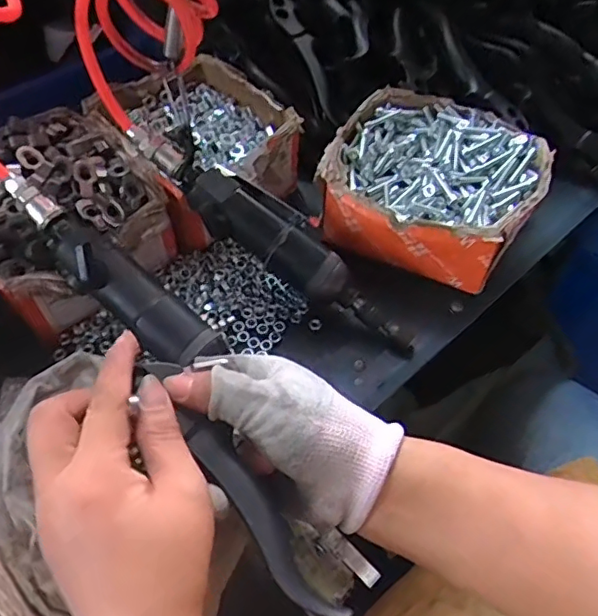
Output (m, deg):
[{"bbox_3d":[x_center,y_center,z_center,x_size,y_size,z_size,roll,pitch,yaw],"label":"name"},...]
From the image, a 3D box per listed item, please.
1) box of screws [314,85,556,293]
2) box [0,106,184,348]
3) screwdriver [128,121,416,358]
[{"bbox_3d":[0.113,-0.099,0.495,0.171,0.081,0.159,21,57,12],"label":"box of screws"},{"bbox_3d":[-0.194,-0.073,0.455,0.148,0.073,0.176,-36,63,-24],"label":"box"},{"bbox_3d":[-0.016,-0.054,0.436,0.263,0.036,0.049,39,60,-3],"label":"screwdriver"}]

